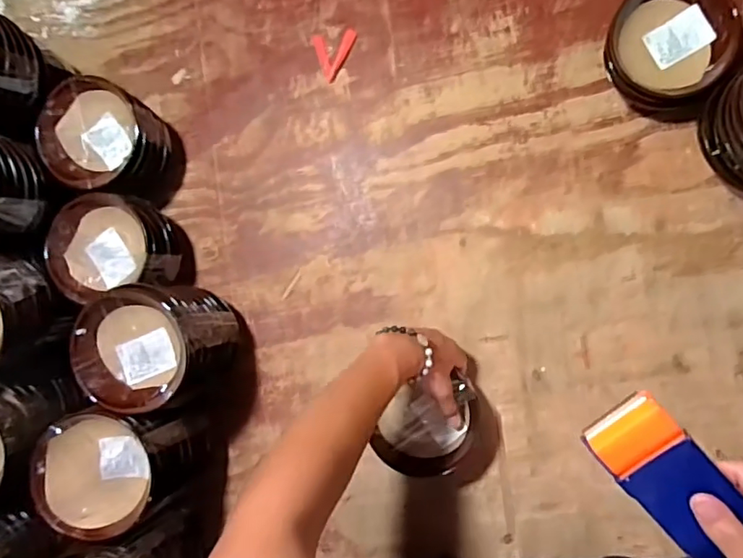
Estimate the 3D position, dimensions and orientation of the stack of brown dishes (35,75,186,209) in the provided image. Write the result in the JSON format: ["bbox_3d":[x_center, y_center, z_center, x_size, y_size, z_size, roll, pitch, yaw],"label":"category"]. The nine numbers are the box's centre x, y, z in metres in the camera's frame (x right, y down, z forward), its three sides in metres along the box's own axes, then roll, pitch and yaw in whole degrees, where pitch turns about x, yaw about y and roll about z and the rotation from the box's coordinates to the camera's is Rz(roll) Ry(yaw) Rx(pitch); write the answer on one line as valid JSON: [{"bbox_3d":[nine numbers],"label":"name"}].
[{"bbox_3d":[-0.352,-0.186,0.757,0.136,0.131,0.139,13,91,8],"label":"stack of brown dishes"}]

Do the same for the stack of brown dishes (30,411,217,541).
[{"bbox_3d":[-0.301,0.224,0.690,0.147,0.164,0.138,-8,88,8],"label":"stack of brown dishes"}]

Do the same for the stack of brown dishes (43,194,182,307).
[{"bbox_3d":[-0.337,-0.042,0.752,0.138,0.131,0.129,-14,87,8],"label":"stack of brown dishes"}]

